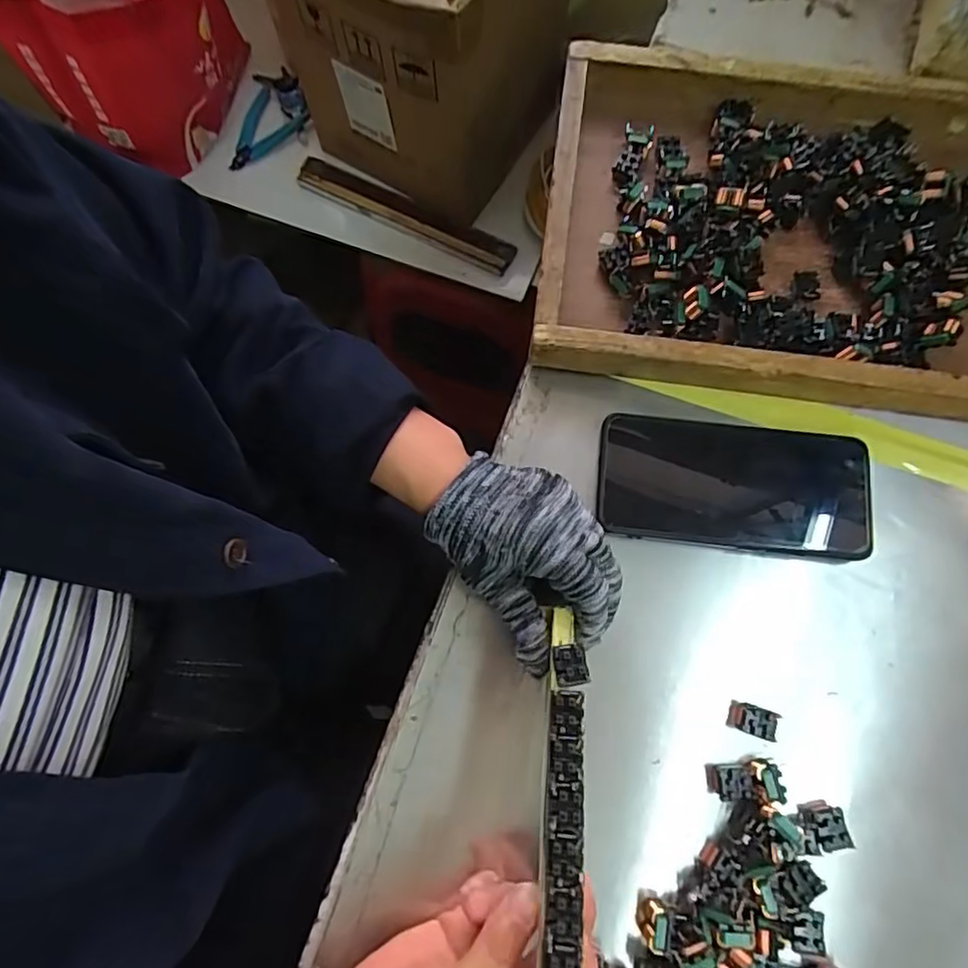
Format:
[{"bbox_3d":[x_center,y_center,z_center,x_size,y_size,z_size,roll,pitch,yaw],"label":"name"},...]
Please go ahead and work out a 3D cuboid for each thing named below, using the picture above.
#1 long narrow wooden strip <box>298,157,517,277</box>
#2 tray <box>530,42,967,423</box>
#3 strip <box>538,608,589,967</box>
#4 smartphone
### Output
[{"bbox_3d":[-0.095,-0.321,0.705,0.283,0.019,0.038,27,78,12],"label":"long narrow wooden strip"},{"bbox_3d":[0.214,-0.171,0.398,0.337,0.038,0.236,7,75,7],"label":"tray"},{"bbox_3d":[0.032,0.180,0.253,0.017,0.017,0.246,5,63,2],"label":"strip"},{"bbox_3d":[0.152,0.001,0.363,0.158,0.015,0.076,4,75,6],"label":"smartphone"}]

